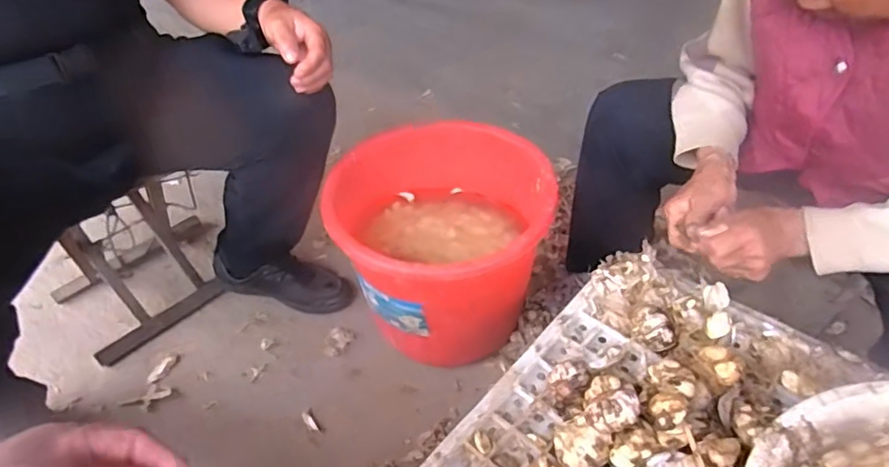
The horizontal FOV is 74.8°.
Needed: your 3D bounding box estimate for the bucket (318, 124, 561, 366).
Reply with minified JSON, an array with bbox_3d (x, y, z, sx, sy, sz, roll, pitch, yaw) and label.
[{"bbox_3d":[-0.011,0.032,0.969,0.328,0.299,0.327,1,37,-1],"label":"bucket"}]

